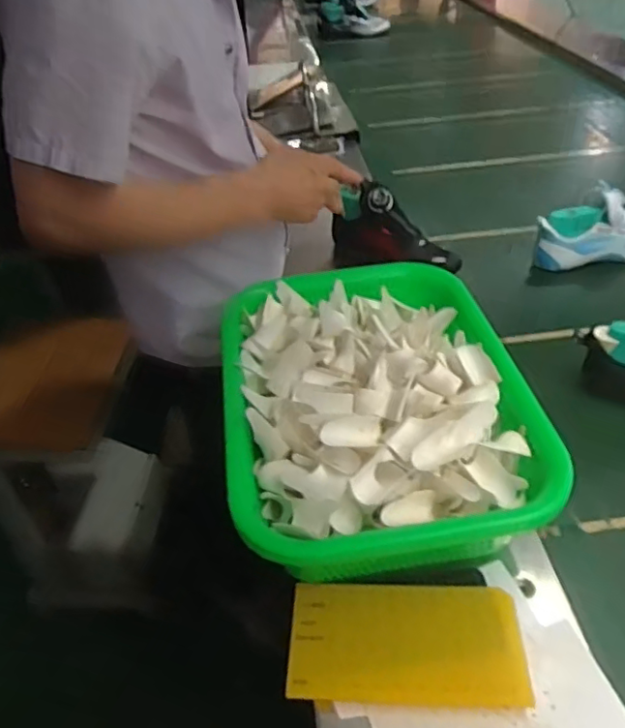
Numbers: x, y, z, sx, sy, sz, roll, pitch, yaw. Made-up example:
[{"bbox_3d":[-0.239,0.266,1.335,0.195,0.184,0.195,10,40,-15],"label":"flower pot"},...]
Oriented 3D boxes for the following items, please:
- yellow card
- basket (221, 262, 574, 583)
[{"bbox_3d":[0.080,0.236,0.507,0.192,0.011,0.099,0,46,3],"label":"yellow card"},{"bbox_3d":[0.058,0.044,0.642,0.296,0.121,0.398,-7,39,-5],"label":"basket"}]

